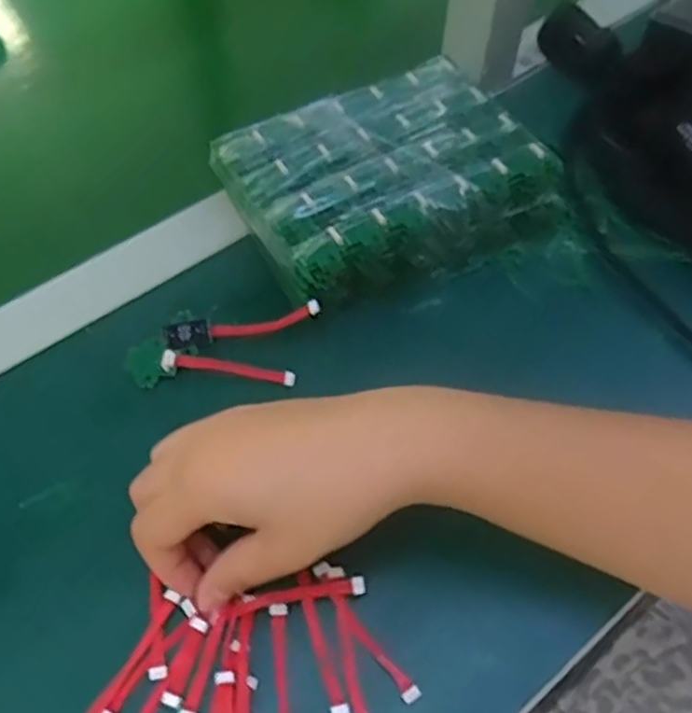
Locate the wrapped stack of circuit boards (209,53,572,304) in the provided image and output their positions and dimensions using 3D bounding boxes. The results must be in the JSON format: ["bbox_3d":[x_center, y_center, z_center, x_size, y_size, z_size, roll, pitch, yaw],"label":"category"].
[{"bbox_3d":[0.024,-0.109,0.450,0.181,0.046,0.128,-24,61,-16],"label":"wrapped stack of circuit boards"}]

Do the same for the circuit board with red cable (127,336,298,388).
[{"bbox_3d":[-0.076,0.005,0.407,0.093,0.005,0.030,6,58,2],"label":"circuit board with red cable"}]

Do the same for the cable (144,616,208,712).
[{"bbox_3d":[-0.082,0.146,0.313,0.008,0.004,0.071,26,60,12],"label":"cable"}]

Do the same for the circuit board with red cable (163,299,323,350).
[{"bbox_3d":[-0.059,-0.018,0.415,0.091,0.008,0.016,-9,58,9],"label":"circuit board with red cable"}]

